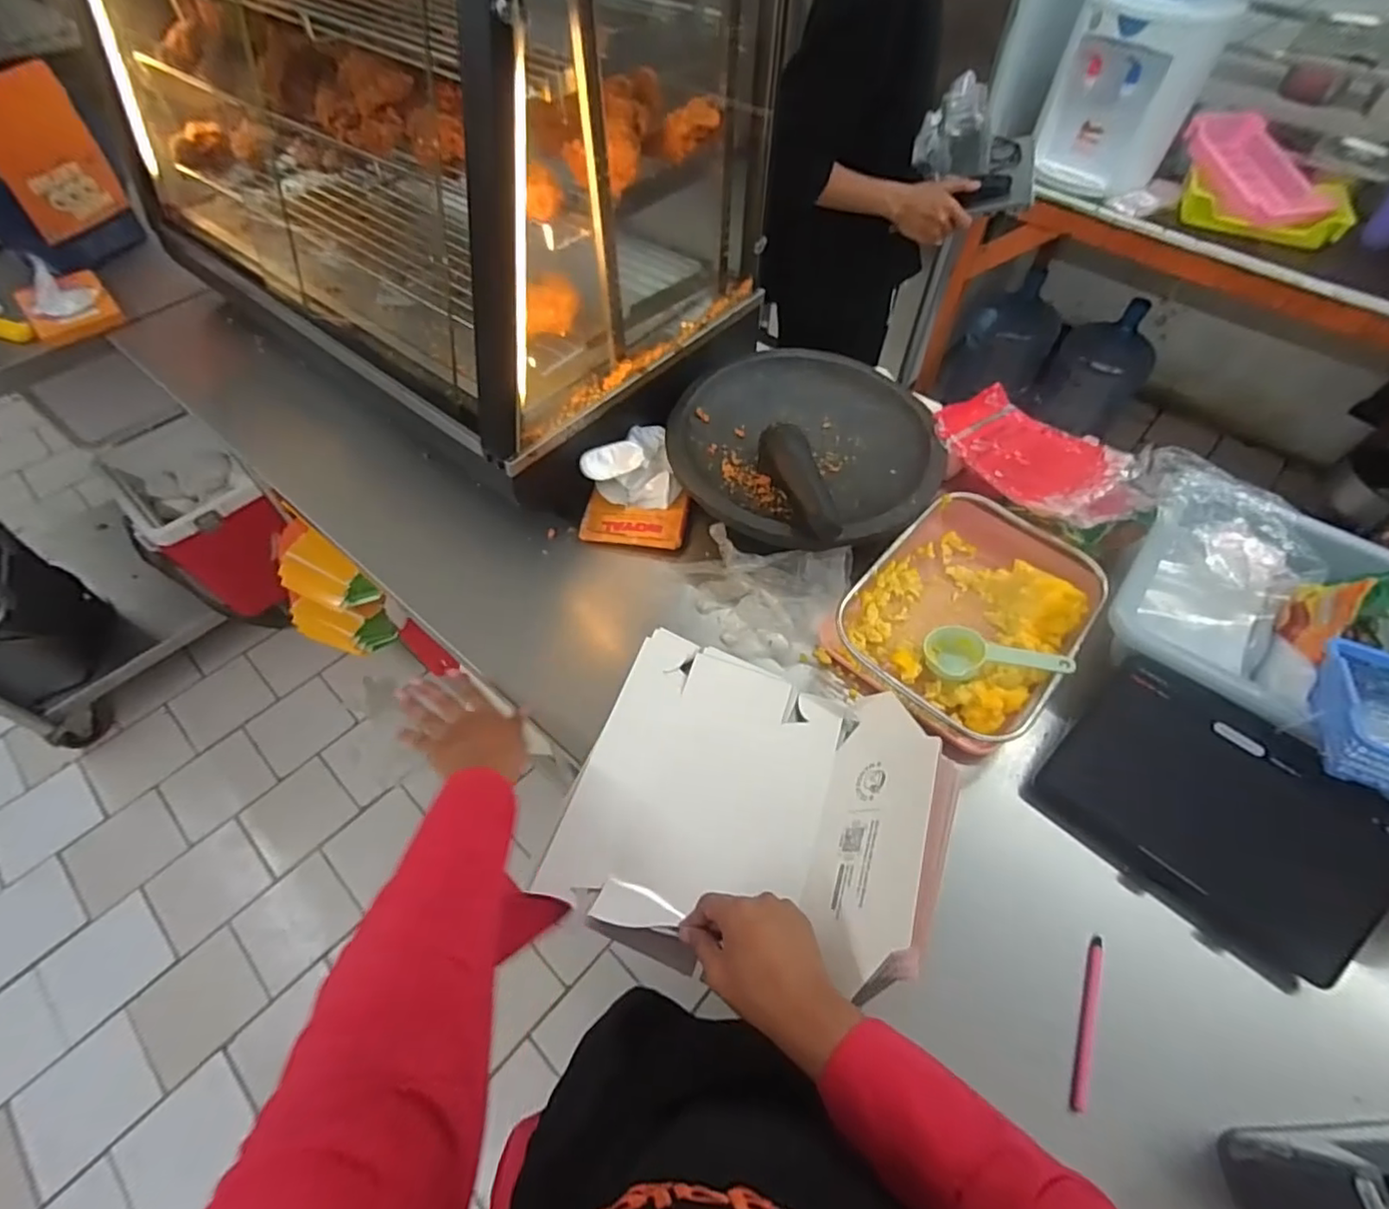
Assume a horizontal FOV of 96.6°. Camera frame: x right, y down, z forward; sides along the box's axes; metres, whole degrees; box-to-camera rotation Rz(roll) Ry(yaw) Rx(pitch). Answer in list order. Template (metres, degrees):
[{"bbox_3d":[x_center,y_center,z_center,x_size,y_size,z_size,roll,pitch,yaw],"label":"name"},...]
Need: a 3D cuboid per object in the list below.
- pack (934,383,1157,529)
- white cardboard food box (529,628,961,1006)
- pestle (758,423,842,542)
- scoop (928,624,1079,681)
[{"bbox_3d":[0.428,-0.182,0.775,0.147,0.046,0.249,-31,61,-20],"label":"pack"},{"bbox_3d":[0.049,0.172,0.553,0.305,0.126,0.277,19,57,12],"label":"white cardboard food box"},{"bbox_3d":[0.124,-0.144,0.740,0.053,0.058,0.190,-11,56,-8],"label":"pestle"},{"bbox_3d":[0.319,0.062,0.658,0.138,0.039,0.059,6,54,26],"label":"scoop"}]

